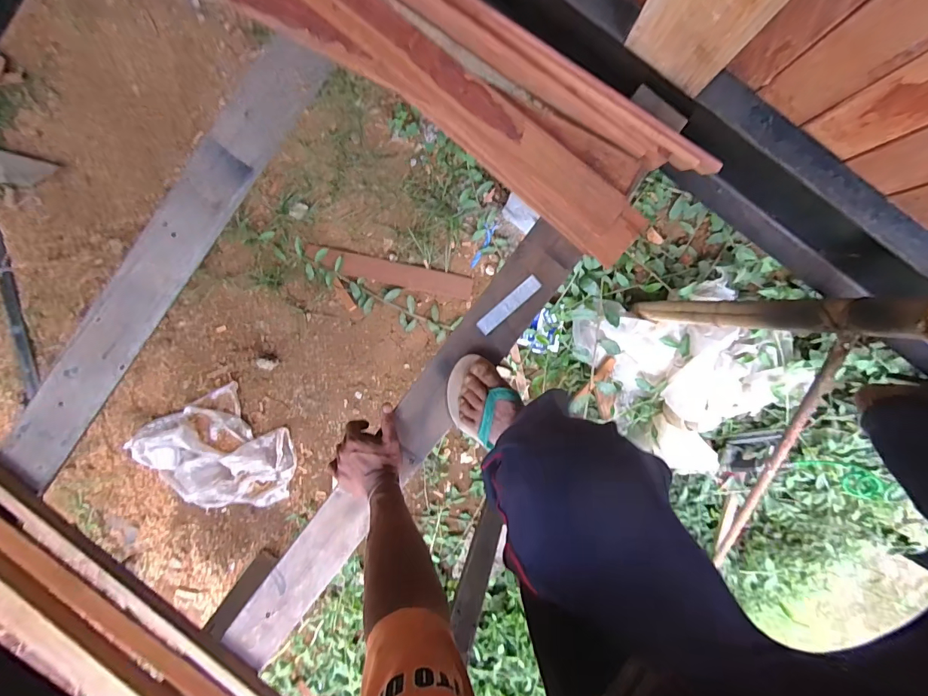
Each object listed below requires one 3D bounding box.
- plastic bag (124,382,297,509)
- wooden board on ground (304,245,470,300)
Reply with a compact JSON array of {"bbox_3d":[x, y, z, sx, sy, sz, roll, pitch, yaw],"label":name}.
[{"bbox_3d":[-0.891,0.402,1.560,0.524,0.075,0.439,-25,97,4],"label":"plastic bag"},{"bbox_3d":[-0.235,-0.260,1.523,0.525,0.025,0.086,12,98,-1],"label":"wooden board on ground"}]

